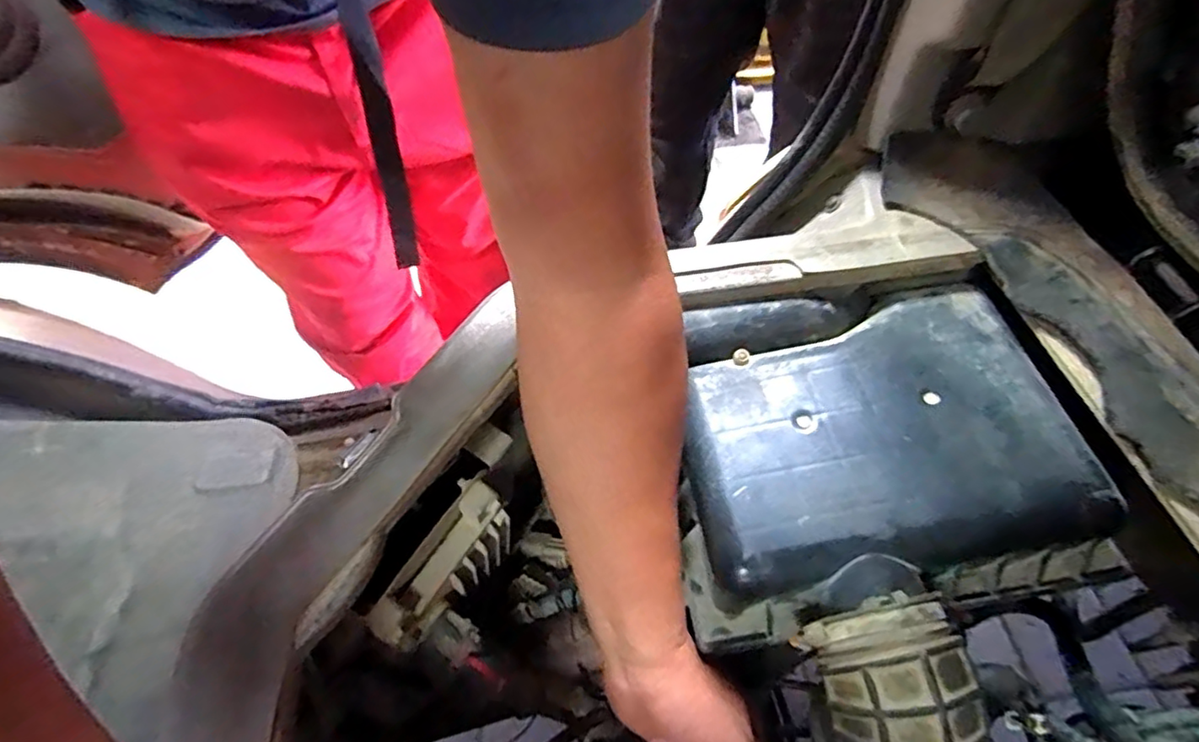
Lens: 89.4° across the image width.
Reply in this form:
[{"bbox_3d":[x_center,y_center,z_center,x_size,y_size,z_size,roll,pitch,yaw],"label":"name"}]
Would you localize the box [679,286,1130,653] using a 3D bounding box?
[{"bbox_3d":[0.163,0.054,0.389,0.229,0.108,0.186,-8,53,0],"label":"box"}]

